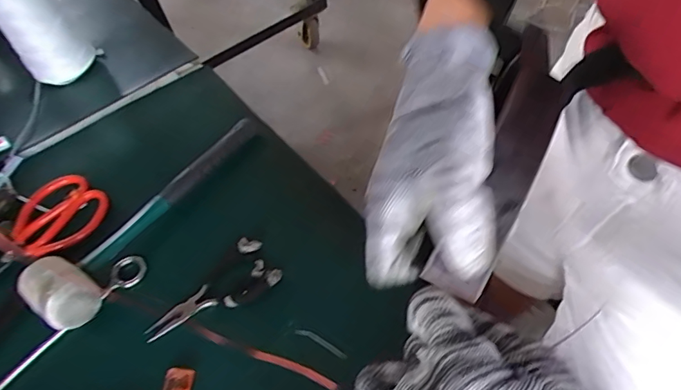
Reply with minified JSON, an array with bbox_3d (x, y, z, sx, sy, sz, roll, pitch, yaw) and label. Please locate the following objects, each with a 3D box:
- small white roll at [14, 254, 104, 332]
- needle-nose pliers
[{"bbox_3d":[-0.257,0.090,0.434,0.070,0.050,0.050,24,59,22],"label":"small white roll"},{"bbox_3d":[-0.123,0.091,0.446,0.126,0.011,0.059,-32,55,-16],"label":"needle-nose pliers"}]

